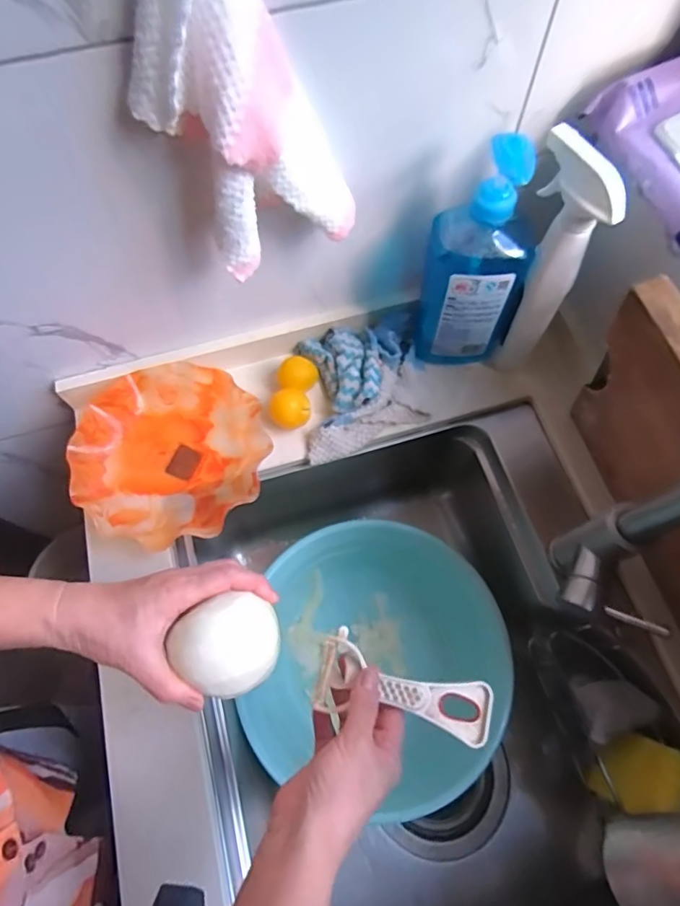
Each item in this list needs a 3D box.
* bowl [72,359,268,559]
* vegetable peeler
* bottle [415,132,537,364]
[{"bbox_3d":[-0.186,0.002,0.567,0.202,0.051,0.202,-1,66,2],"label":"bowl"},{"bbox_3d":[0.051,0.195,0.411,0.141,0.017,0.060,15,67,6],"label":"vegetable peeler"},{"bbox_3d":[0.139,-0.190,0.513,0.094,0.254,0.067,2,66,3],"label":"bottle"}]

